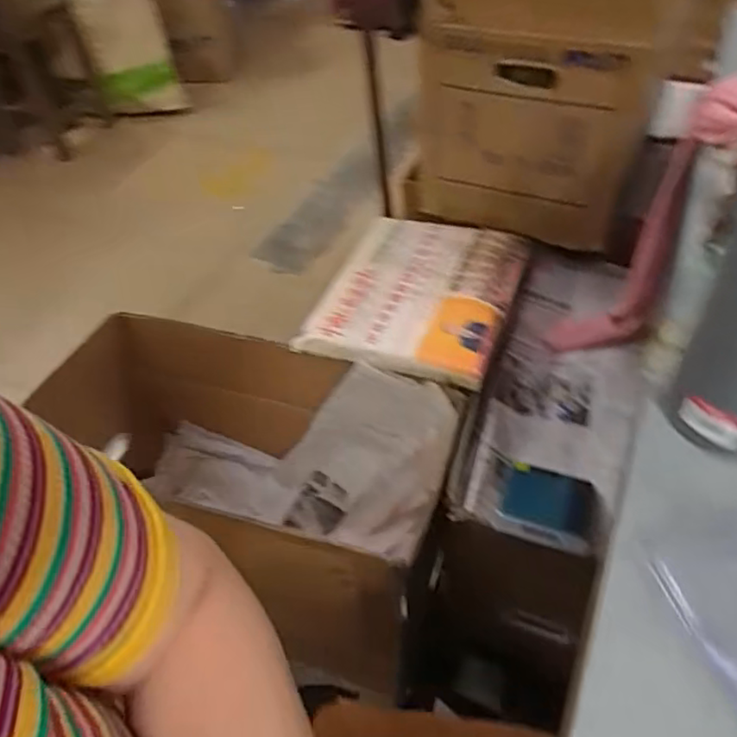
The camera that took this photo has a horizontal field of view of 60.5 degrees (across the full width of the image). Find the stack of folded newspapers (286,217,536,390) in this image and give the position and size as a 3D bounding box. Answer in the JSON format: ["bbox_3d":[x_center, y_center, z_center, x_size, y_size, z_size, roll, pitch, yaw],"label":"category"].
[{"bbox_3d":[0.085,-0.127,1.013,0.279,0.040,0.354,14,49,17],"label":"stack of folded newspapers"}]

